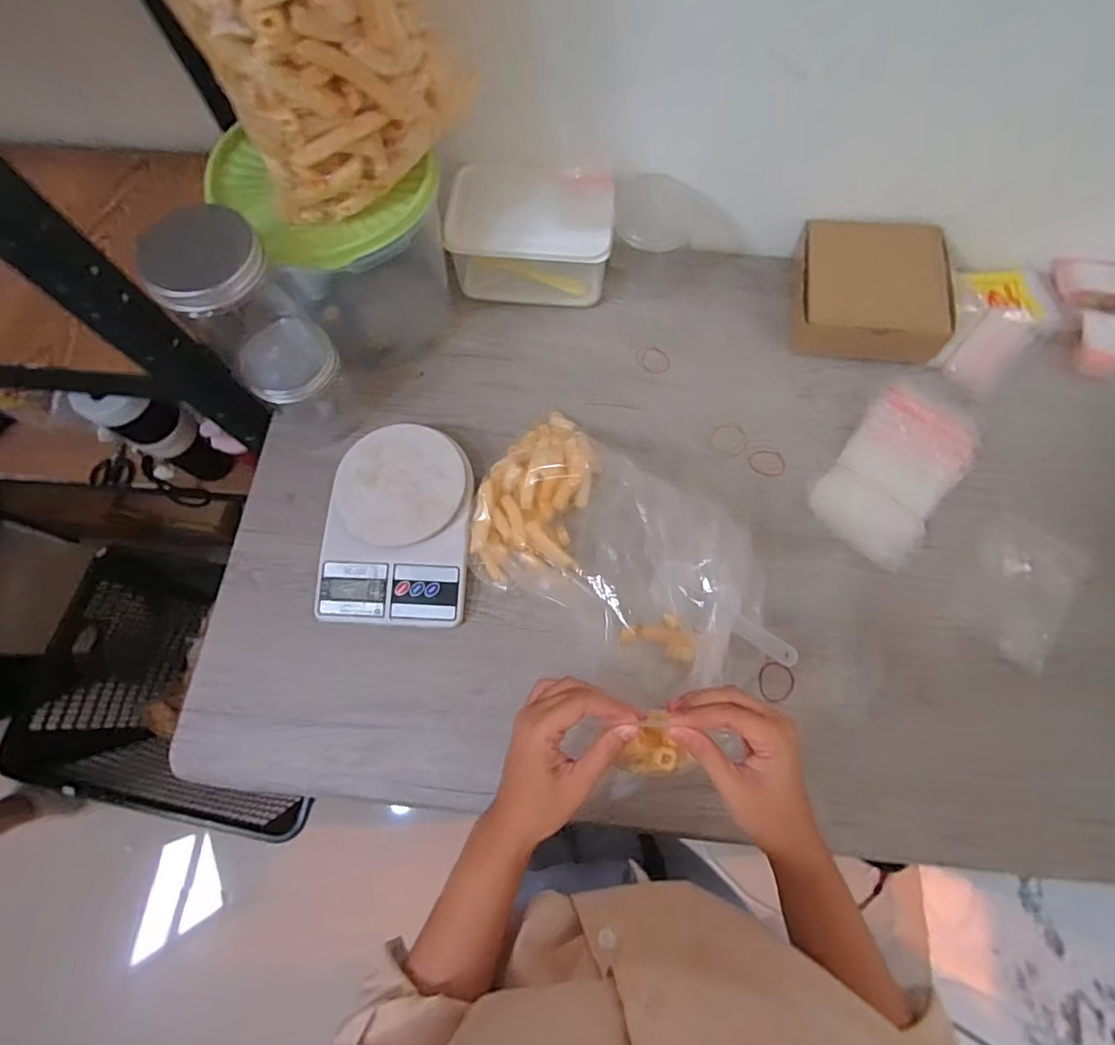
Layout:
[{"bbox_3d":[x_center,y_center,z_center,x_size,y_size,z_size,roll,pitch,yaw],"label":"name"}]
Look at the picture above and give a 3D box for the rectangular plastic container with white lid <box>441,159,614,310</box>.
[{"bbox_3d":[-0.030,-0.339,0.620,0.181,0.096,0.113,4,72,1],"label":"rectangular plastic container with white lid"}]

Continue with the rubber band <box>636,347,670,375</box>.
[{"bbox_3d":[0.116,-0.199,0.634,0.044,0.005,0.034,34,75,10],"label":"rubber band"}]

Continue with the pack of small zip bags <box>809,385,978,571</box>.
[{"bbox_3d":[0.366,-0.054,0.561,0.114,0.024,0.190,39,76,12],"label":"pack of small zip bags"}]

